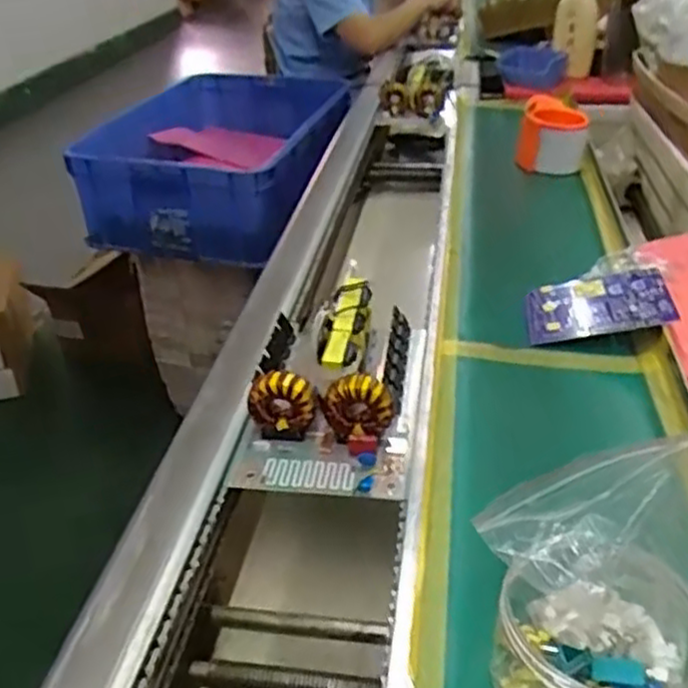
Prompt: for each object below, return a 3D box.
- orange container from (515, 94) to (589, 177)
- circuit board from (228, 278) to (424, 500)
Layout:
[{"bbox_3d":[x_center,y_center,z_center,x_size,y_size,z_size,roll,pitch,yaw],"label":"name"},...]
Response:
[{"bbox_3d":[0.292,-0.292,1.030,0.097,0.085,0.071,12,36,24],"label":"orange container"},{"bbox_3d":[-0.010,0.021,0.596,0.134,0.056,0.220,2,33,10],"label":"circuit board"}]

